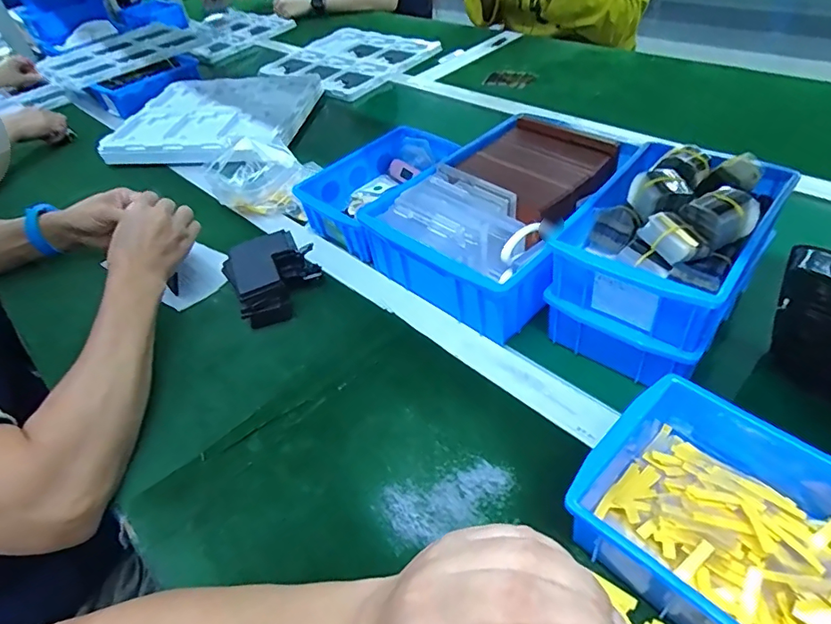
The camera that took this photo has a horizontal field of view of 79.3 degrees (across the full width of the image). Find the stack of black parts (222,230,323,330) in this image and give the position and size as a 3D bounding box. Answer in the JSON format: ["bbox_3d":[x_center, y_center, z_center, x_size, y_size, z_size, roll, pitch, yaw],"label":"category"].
[{"bbox_3d":[-0.156,-0.043,0.552,0.092,0.062,0.099,-25,47,-15],"label":"stack of black parts"}]

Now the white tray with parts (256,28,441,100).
[{"bbox_3d":[-0.150,-0.560,1.093,0.319,0.028,0.292,24,54,29],"label":"white tray with parts"}]

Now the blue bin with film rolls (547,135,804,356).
[{"bbox_3d":[0.216,-0.068,0.430,0.133,0.081,0.190,28,56,31],"label":"blue bin with film rolls"}]

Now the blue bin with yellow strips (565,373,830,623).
[{"bbox_3d":[0.214,0.140,0.307,0.148,0.072,0.201,-37,51,-24],"label":"blue bin with yellow strips"}]

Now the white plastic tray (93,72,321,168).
[{"bbox_3d":[-0.356,-0.370,0.920,0.329,0.034,0.311,-2,46,8],"label":"white plastic tray"}]

